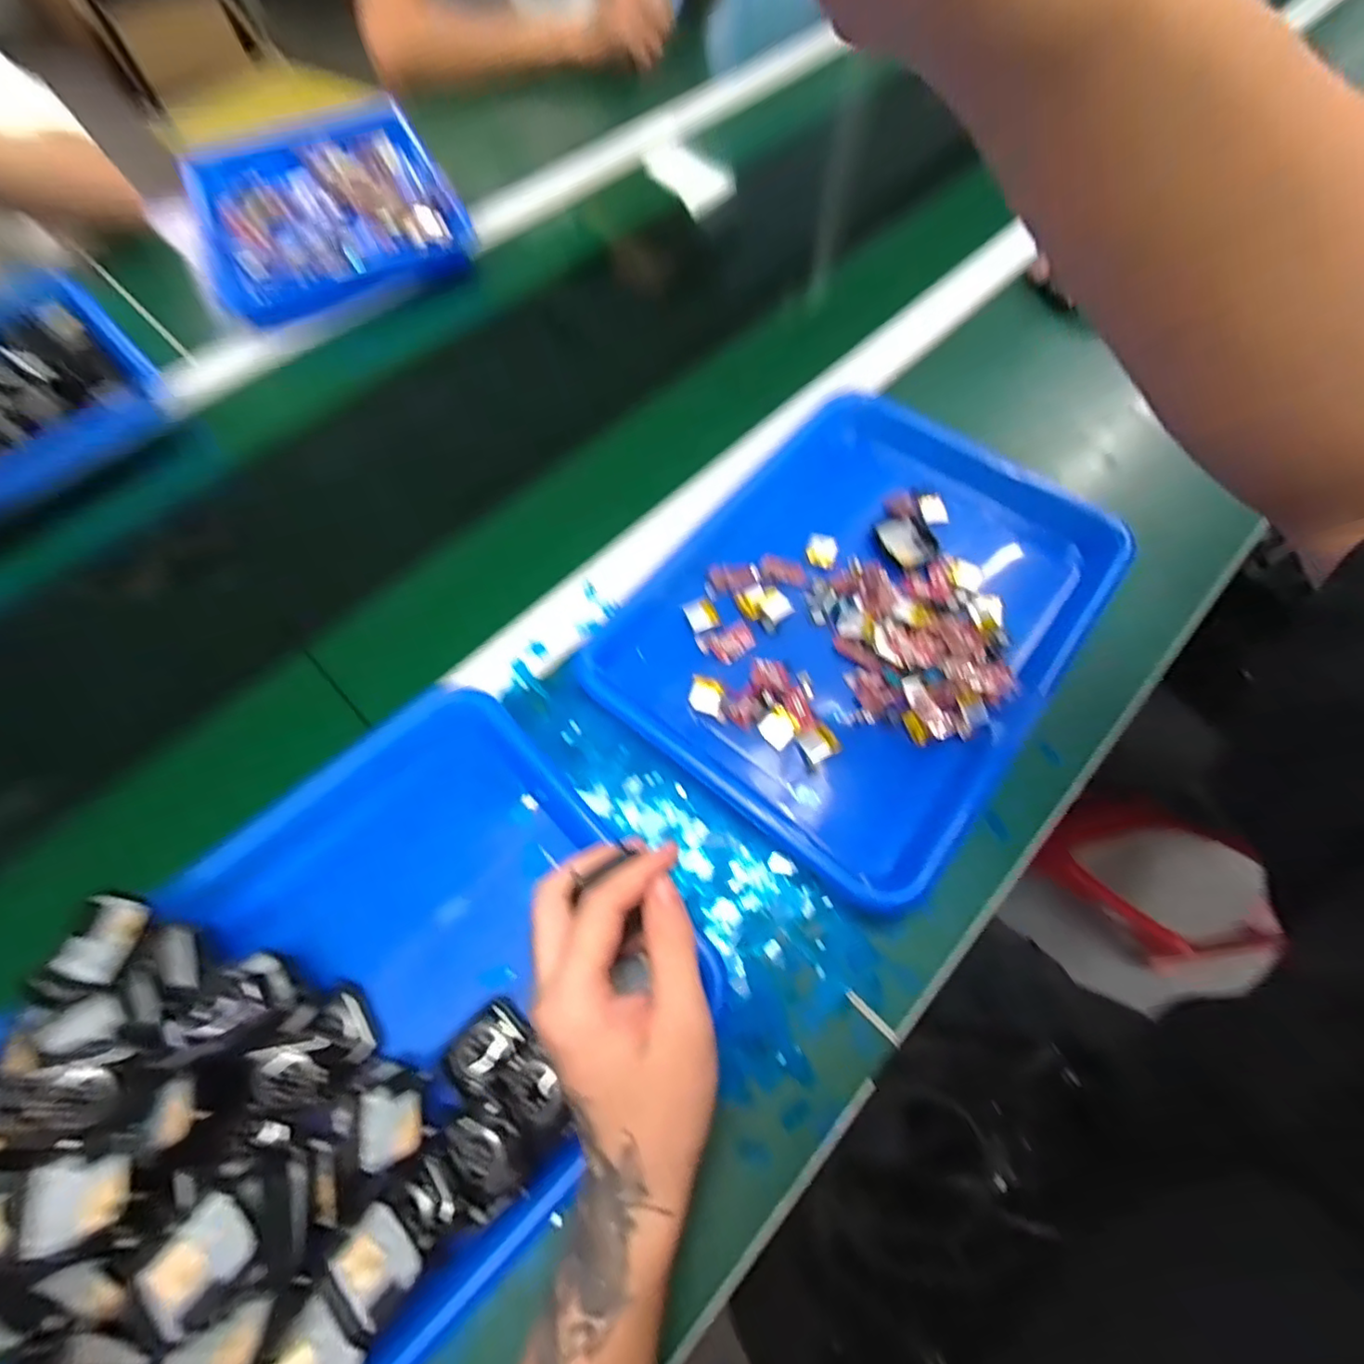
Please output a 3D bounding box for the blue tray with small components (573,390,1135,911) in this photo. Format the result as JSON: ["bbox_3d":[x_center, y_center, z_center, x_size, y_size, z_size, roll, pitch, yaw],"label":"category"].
[{"bbox_3d":[0.127,-0.050,0.406,0.256,0.034,0.319,36,70,17],"label":"blue tray with small components"}]

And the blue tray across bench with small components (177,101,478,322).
[{"bbox_3d":[-0.386,-0.518,0.637,0.254,0.051,0.309,-24,66,-10],"label":"blue tray across bench with small components"}]

